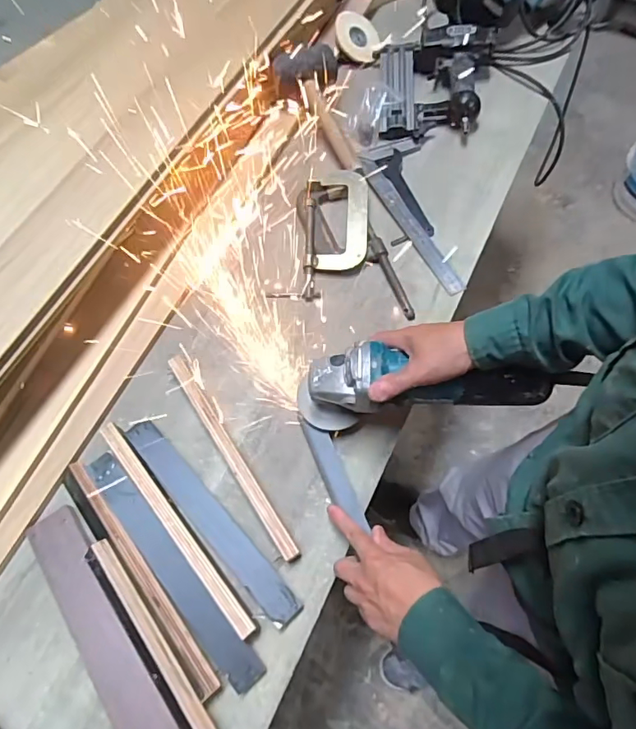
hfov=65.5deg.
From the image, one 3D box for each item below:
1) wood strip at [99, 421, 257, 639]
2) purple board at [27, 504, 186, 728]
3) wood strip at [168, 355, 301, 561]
[{"bbox_3d":[-0.162,0.174,0.547,0.021,0.011,0.283,-37,69,-16],"label":"wood strip"},{"bbox_3d":[-0.211,0.300,0.514,0.055,0.015,0.341,-33,68,-15],"label":"purple board"},{"bbox_3d":[-0.109,0.108,0.607,0.023,0.028,0.288,-31,69,-14],"label":"wood strip"}]

